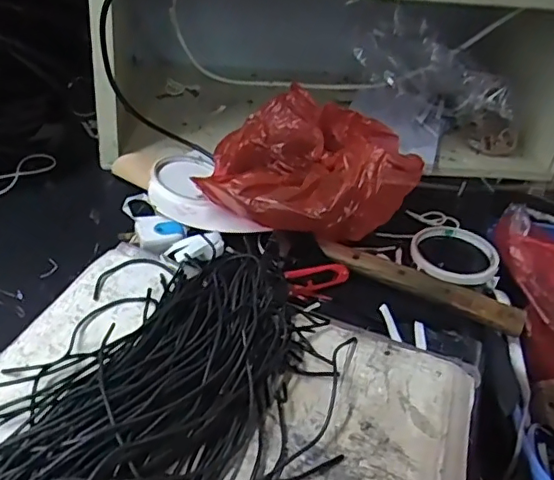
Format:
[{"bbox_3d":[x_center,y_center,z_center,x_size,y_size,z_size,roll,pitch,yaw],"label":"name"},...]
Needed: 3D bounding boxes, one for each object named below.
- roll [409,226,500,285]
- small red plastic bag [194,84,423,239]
[{"bbox_3d":[0.181,0.011,0.589,0.085,0.018,0.088,5,37,-4],"label":"roll"},{"bbox_3d":[0.033,-0.072,0.589,0.208,0.094,0.194,11,37,4],"label":"small red plastic bag"}]

